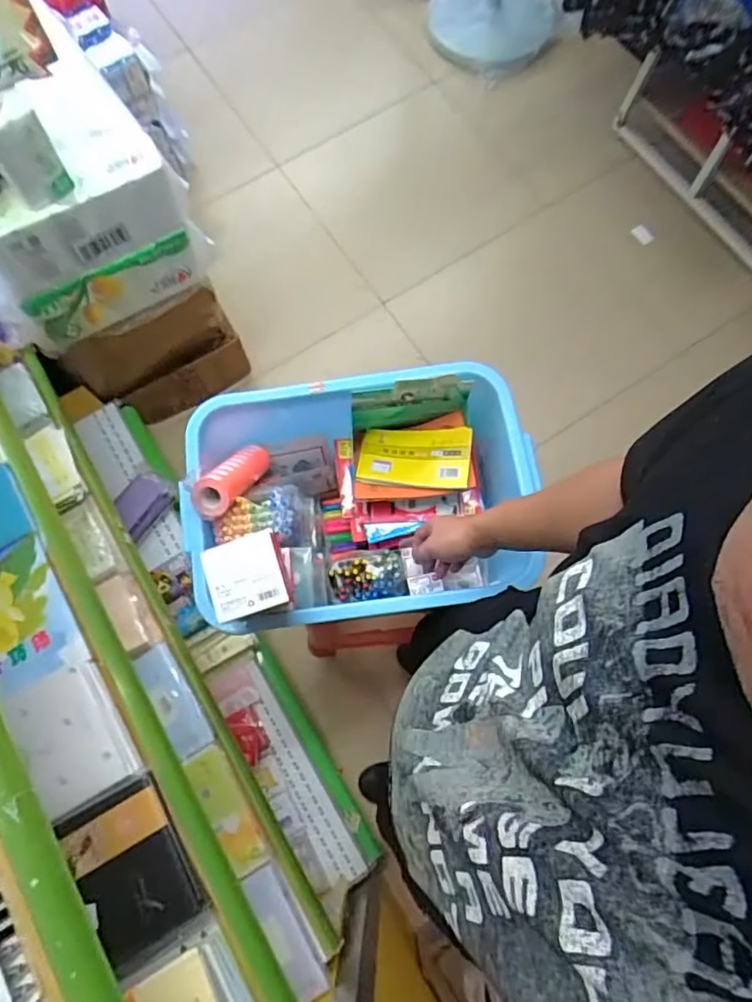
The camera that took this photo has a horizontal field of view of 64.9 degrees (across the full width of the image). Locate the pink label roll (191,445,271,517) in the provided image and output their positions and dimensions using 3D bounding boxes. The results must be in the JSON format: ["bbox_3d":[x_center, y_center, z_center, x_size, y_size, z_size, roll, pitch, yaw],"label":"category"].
[{"bbox_3d":[-0.205,-0.040,0.879,0.051,0.224,0.049,3,112,8],"label":"pink label roll"}]

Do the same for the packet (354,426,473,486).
[{"bbox_3d":[0.062,-0.075,0.941,0.170,0.037,0.100,6,74,3],"label":"packet"}]

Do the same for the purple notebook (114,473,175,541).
[{"bbox_3d":[-0.544,0.005,1.370,0.099,0.017,0.150,42,100,-6],"label":"purple notebook"}]

